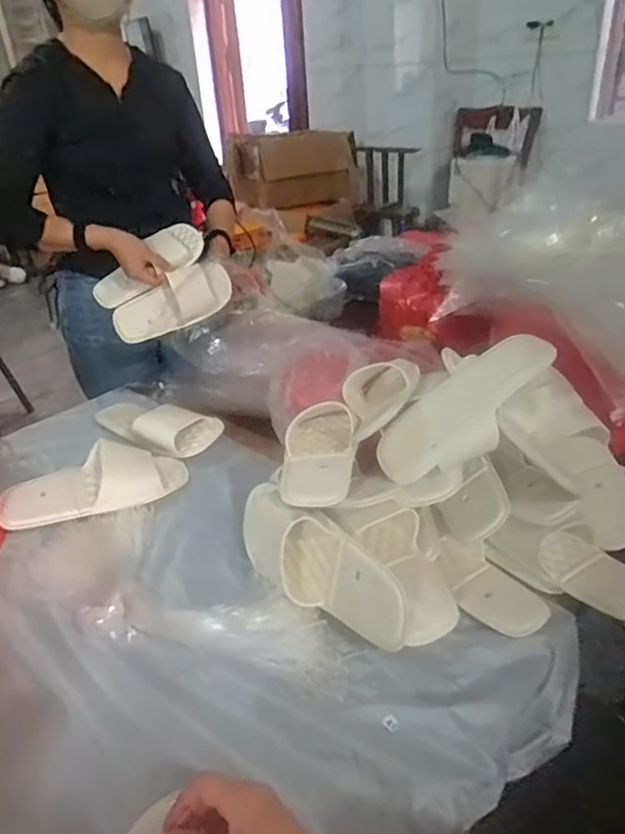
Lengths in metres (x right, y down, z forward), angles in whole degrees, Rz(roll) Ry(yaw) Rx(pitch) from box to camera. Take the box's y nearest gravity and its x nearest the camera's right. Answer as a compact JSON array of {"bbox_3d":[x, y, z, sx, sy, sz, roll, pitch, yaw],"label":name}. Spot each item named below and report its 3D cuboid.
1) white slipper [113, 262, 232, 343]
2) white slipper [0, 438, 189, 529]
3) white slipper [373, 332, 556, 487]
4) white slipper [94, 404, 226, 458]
[{"bbox_3d":[-0.269,-0.218,1.157,0.235,0.104,0.058,-28,7,-4],"label":"white slipper"},{"bbox_3d":[-0.327,0.100,0.897,0.264,0.070,0.112,-15,33,-18],"label":"white slipper"},{"bbox_3d":[0.185,-0.010,0.704,0.244,0.089,0.054,-40,2,-6],"label":"white slipper"},{"bbox_3d":[-0.285,0.009,1.058,0.257,0.054,0.106,13,35,26],"label":"white slipper"}]

